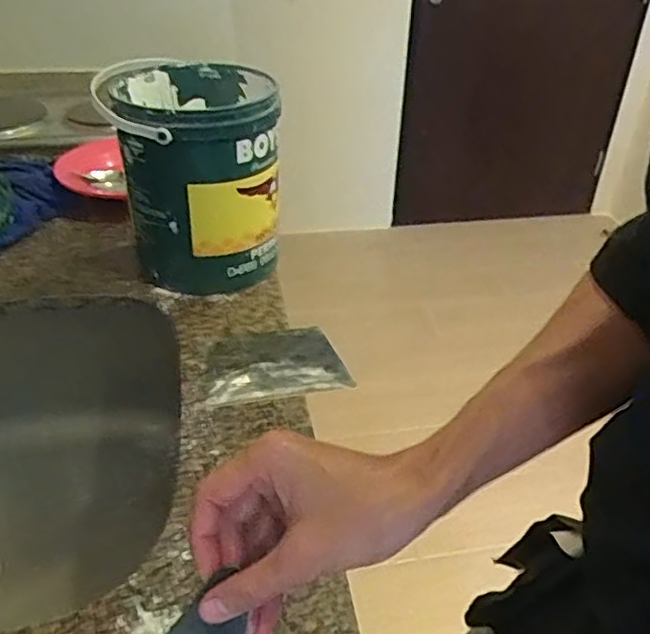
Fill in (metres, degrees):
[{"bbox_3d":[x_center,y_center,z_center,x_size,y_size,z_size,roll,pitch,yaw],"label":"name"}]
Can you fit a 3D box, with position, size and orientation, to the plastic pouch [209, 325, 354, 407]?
[{"bbox_3d":[-0.050,0.046,0.604,0.129,0.011,0.095,-12,38,-15],"label":"plastic pouch"}]

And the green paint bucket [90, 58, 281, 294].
[{"bbox_3d":[-0.138,-0.153,0.698,0.168,0.202,0.171,-8,37,-10],"label":"green paint bucket"}]

